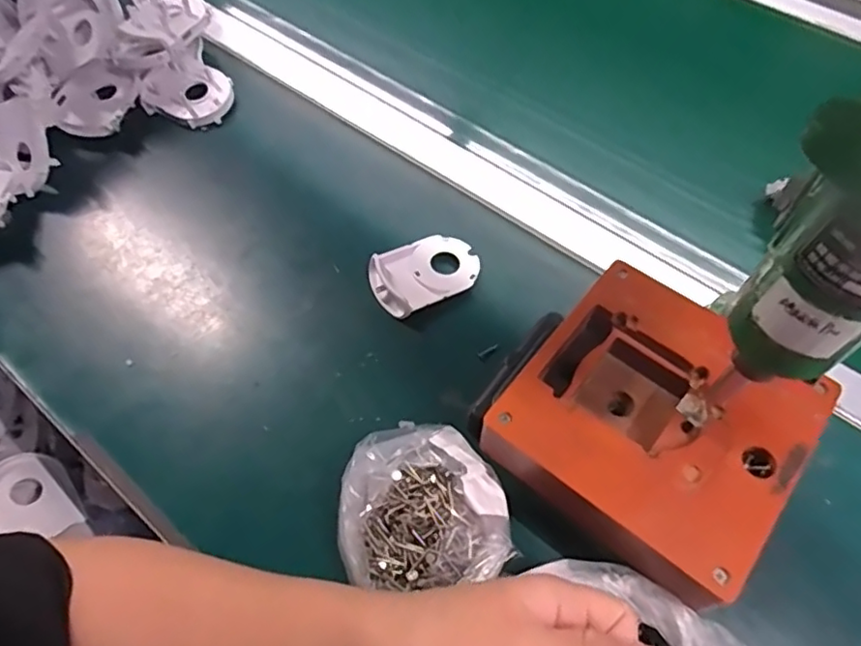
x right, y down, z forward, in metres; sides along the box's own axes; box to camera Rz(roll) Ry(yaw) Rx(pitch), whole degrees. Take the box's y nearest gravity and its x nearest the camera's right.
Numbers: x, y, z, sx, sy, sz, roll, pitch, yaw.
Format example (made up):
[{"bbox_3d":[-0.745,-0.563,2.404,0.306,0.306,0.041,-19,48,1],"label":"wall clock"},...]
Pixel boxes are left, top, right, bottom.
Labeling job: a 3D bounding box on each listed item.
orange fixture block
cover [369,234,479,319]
[{"bbox_3d":[0.131,0.066,0.375,0.156,0.075,0.158,36,65,20],"label":"orange fixture block"},{"bbox_3d":[-0.005,-0.040,0.479,0.084,0.014,0.057,-25,62,-15],"label":"cover"}]

